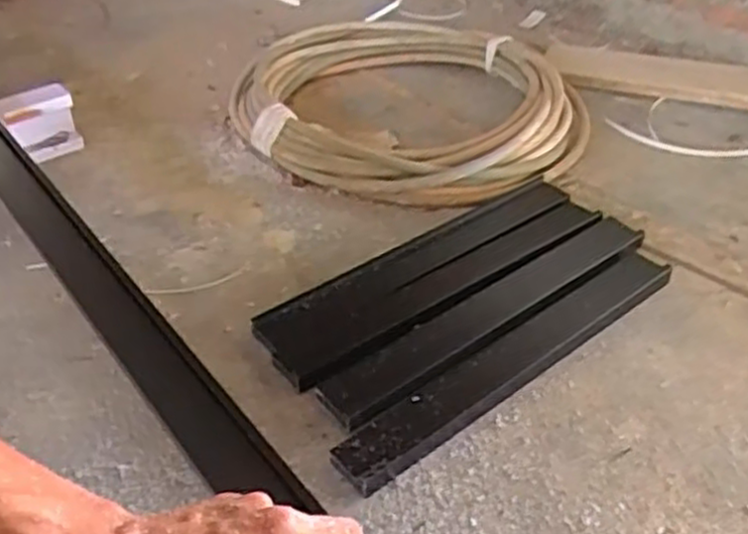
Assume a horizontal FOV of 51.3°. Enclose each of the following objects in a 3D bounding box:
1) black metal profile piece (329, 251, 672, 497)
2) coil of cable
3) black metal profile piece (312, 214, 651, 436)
[{"bbox_3d":[0.127,0.078,0.687,0.382,0.021,0.051,-28,46,-28],"label":"black metal profile piece"},{"bbox_3d":[0.053,-0.229,1.037,0.454,0.065,0.423,-1,39,1],"label":"coil of cable"},{"bbox_3d":[0.112,0.039,0.725,0.380,0.024,0.058,-27,45,-27],"label":"black metal profile piece"}]

